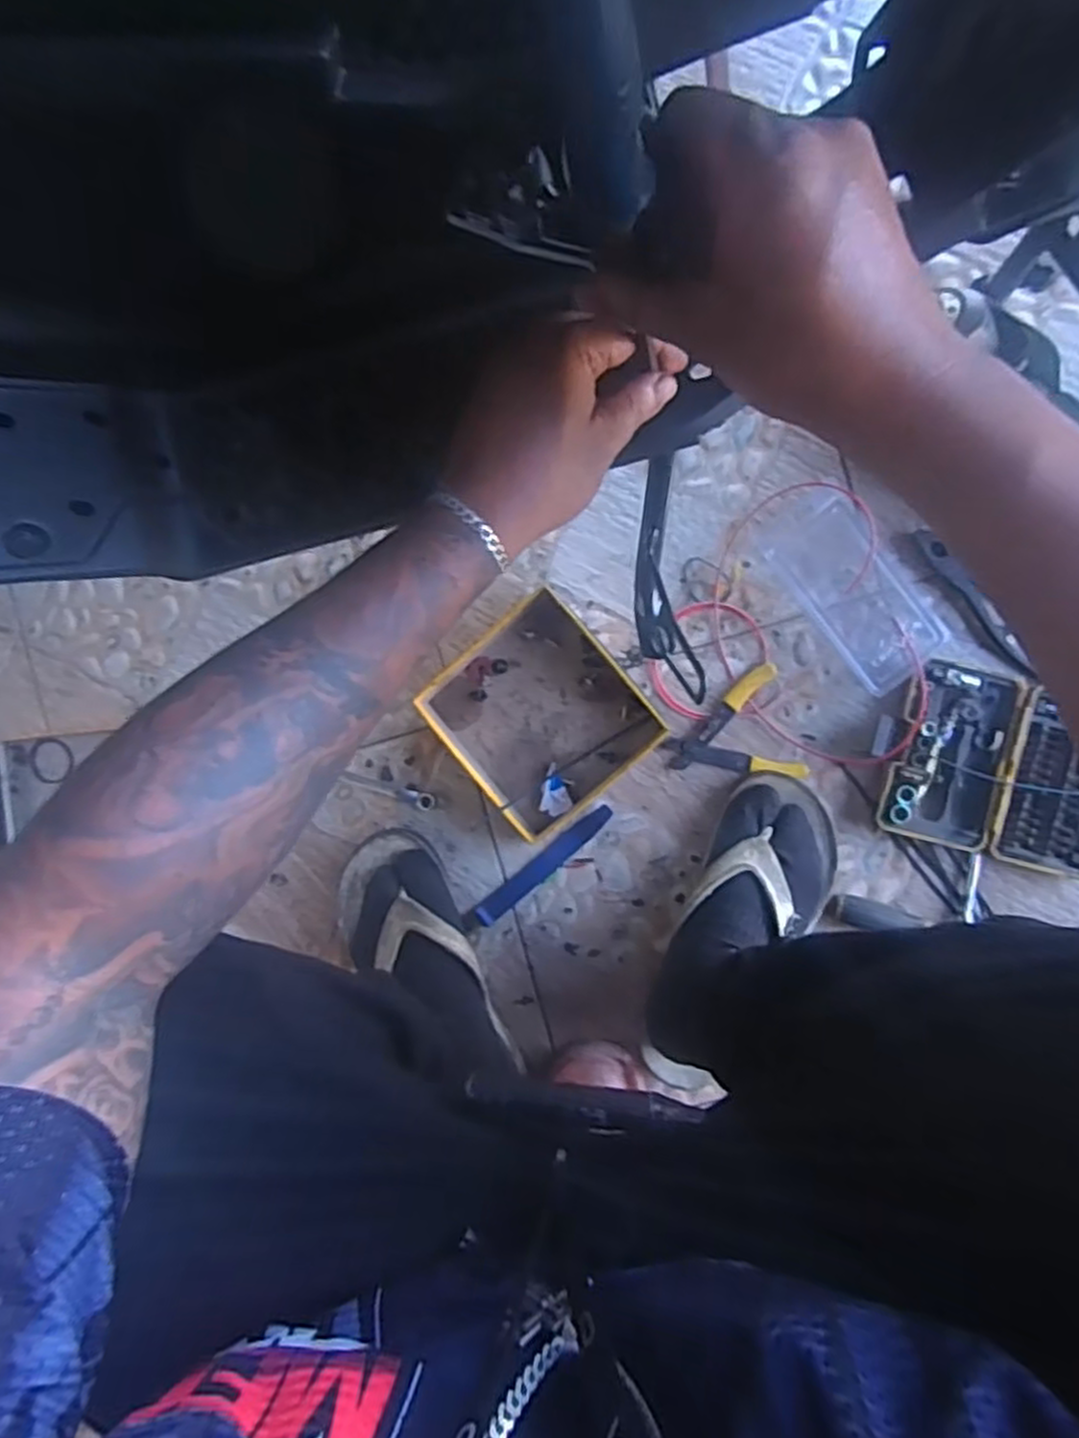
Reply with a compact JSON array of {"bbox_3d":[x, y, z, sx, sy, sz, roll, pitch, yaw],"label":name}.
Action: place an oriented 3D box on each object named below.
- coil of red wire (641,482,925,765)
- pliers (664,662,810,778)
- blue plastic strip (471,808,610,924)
[{"bbox_3d":[0.235,-0.091,0.679,0.231,0.024,0.227,0,90,7],"label":"coil of red wire"},{"bbox_3d":[0.180,0.000,0.693,0.122,0.012,0.096,3,90,7],"label":"pliers"},{"bbox_3d":[0.004,0.134,0.709,0.157,0.009,0.022,-42,85,5],"label":"blue plastic strip"}]

